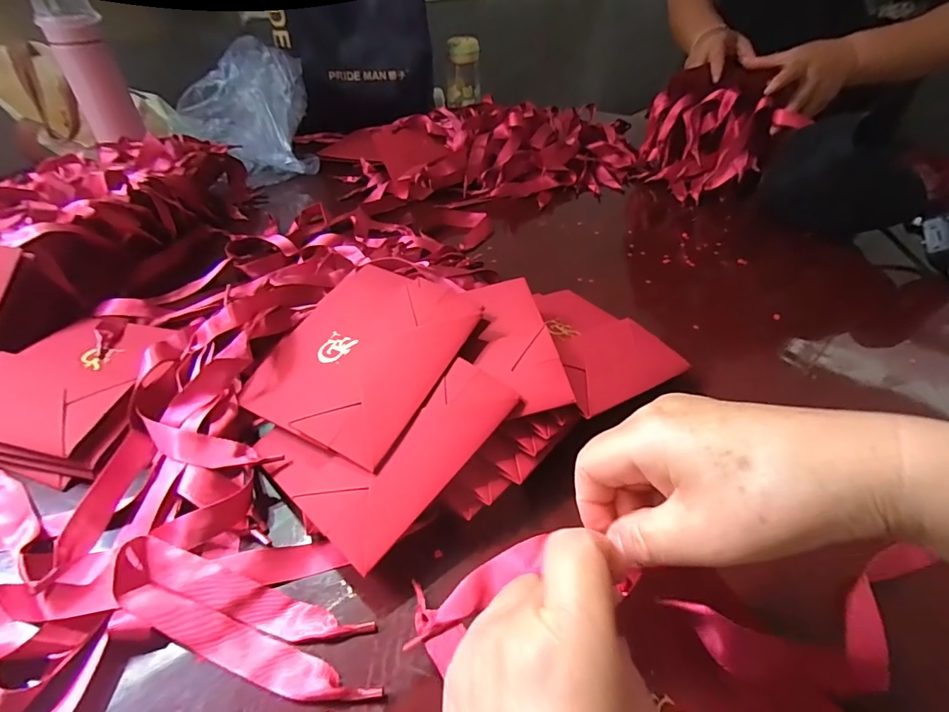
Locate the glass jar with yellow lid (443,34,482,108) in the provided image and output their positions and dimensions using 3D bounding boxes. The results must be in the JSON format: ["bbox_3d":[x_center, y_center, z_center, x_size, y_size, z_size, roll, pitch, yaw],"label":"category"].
[{"bbox_3d":[-0.022,-0.569,0.945,0.068,0.110,0.070,-2,41,0],"label":"glass jar with yellow lid"}]

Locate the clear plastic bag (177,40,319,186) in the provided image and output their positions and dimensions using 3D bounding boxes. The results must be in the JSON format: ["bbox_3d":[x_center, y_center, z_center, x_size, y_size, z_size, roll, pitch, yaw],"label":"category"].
[{"bbox_3d":[-0.375,-0.387,0.761,0.207,0.147,0.219,-12,42,-11],"label":"clear plastic bag"}]

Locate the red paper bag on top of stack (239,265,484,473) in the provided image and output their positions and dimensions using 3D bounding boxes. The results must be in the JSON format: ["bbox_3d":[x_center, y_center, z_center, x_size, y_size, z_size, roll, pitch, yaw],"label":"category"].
[{"bbox_3d":[-0.085,-0.007,0.351,0.140,0.013,0.154,16,57,28],"label":"red paper bag on top of stack"}]

